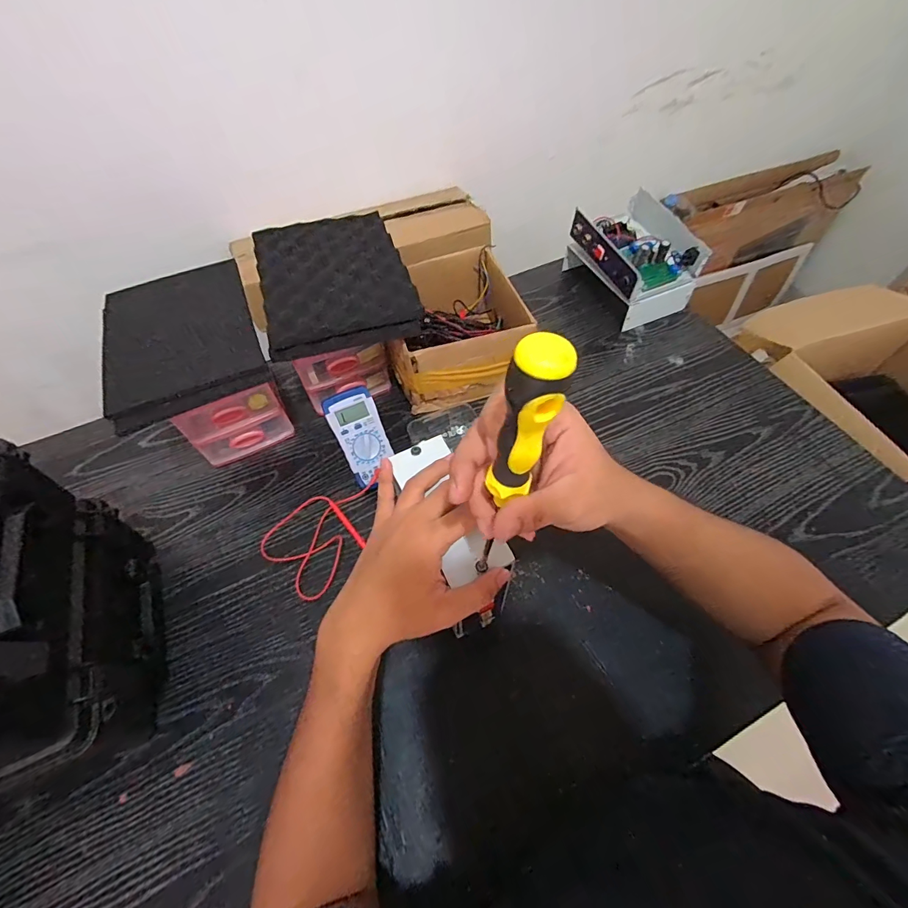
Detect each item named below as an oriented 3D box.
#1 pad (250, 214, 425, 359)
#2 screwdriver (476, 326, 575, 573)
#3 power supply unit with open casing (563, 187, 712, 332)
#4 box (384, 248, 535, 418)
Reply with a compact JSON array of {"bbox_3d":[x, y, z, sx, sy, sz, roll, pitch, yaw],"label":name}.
[{"bbox_3d":[-0.172,-0.256,0.610,0.201,0.041,0.263,-16,58,-8],"label":"pad"},{"bbox_3d":[0.032,0.022,0.254,0.021,0.220,0.026,39,60,22],"label":"screwdriver"},{"bbox_3d":[0.333,-0.355,0.788,0.162,0.125,0.202,-22,59,-12],"label":"power supply unit with open casing"},{"bbox_3d":[0.003,-0.205,0.694,0.190,0.128,0.212,-13,58,-7],"label":"box"}]

